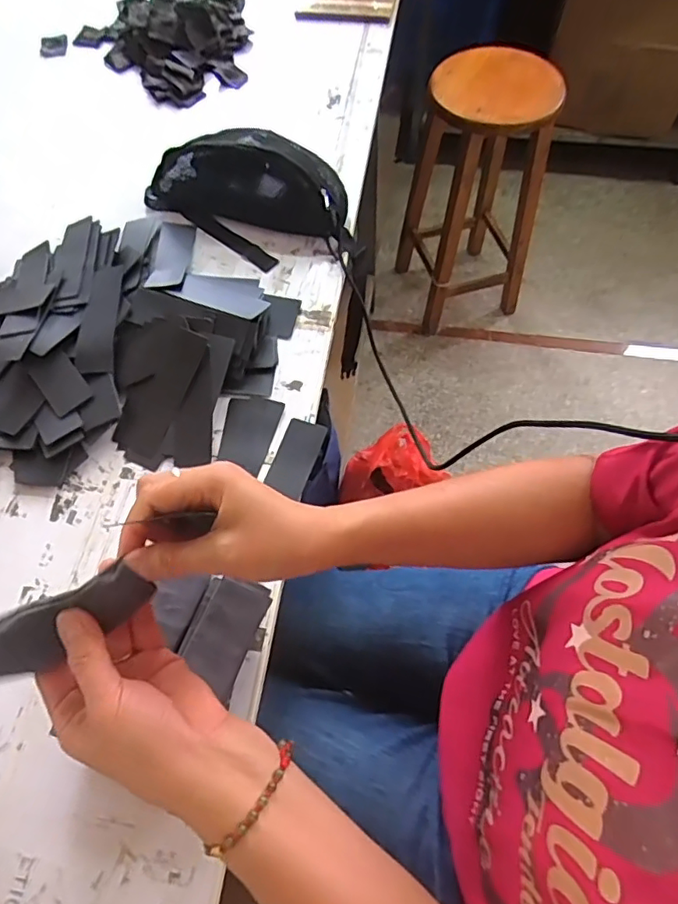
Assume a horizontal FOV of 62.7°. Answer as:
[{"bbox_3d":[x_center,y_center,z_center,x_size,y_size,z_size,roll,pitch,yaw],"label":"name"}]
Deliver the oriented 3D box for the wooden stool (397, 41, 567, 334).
[{"bbox_3d":[0.342,-0.634,1.415,0.298,0.624,0.278,-20,64,-8],"label":"wooden stool"}]

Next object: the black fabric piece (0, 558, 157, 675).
[{"bbox_3d":[-0.181,0.106,0.326,0.140,0.036,0.016,-25,29,-6],"label":"black fabric piece"}]

